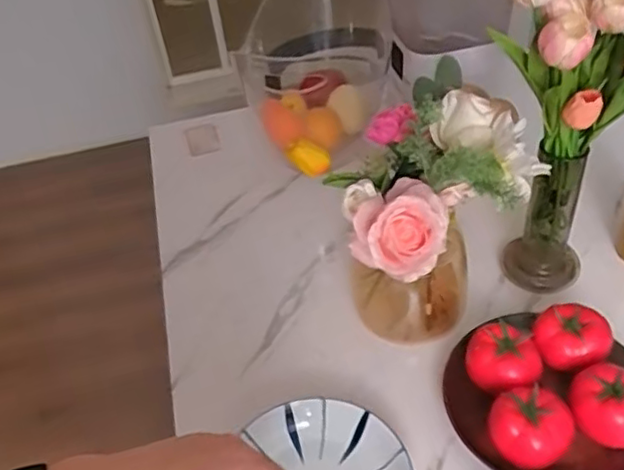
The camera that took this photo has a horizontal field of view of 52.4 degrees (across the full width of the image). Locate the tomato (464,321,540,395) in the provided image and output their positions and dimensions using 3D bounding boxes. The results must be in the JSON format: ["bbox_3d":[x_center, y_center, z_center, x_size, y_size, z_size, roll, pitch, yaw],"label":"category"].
[{"bbox_3d":[0.209,0.142,0.697,0.076,0.059,0.073,11,46,18],"label":"tomato"}]

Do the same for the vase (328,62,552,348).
[{"bbox_3d":[0.132,0.006,0.716,0.183,0.300,0.155,-17,44,-11],"label":"vase"}]

